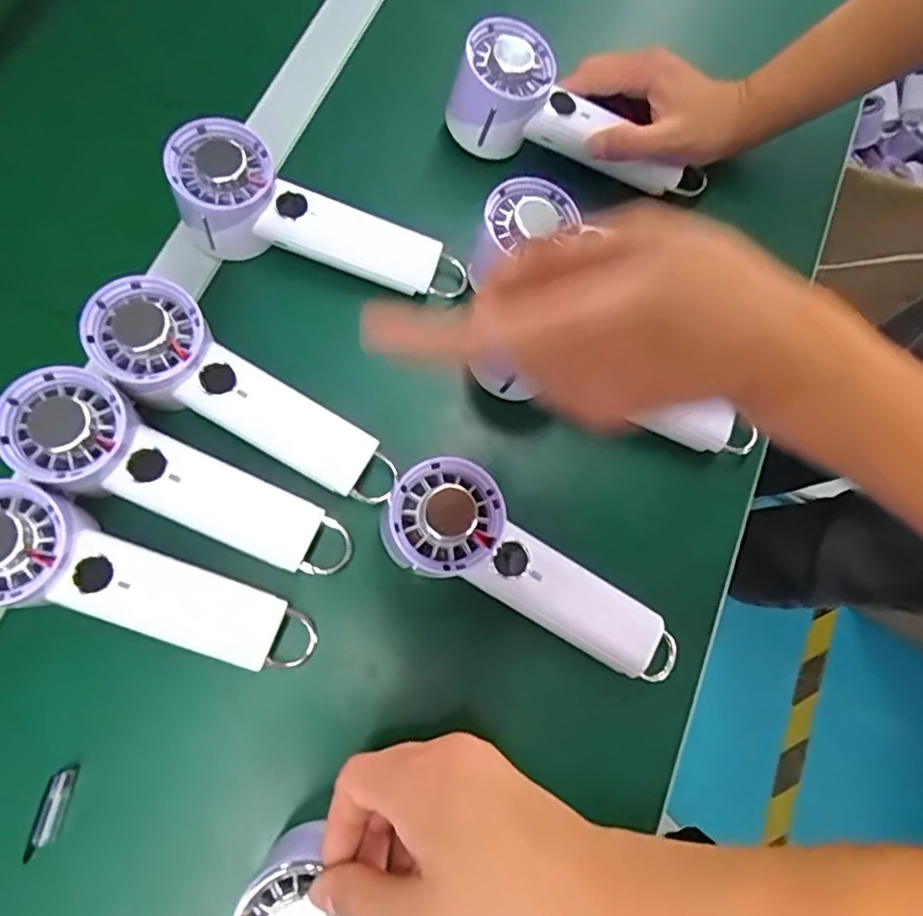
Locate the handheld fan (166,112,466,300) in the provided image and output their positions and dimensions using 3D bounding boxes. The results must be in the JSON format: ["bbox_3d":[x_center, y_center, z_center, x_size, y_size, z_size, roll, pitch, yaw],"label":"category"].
[{"bbox_3d":[-0.098,-0.155,0.431,0.193,0.066,0.060,18,74,-15],"label":"handheld fan"}]

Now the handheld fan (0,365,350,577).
[{"bbox_3d":[-0.162,0.015,0.366,0.196,0.054,0.062,30,74,-22],"label":"handheld fan"}]

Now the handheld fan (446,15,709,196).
[{"bbox_3d":[0.087,-0.239,0.465,0.201,0.073,0.061,22,74,-13],"label":"handheld fan"}]

